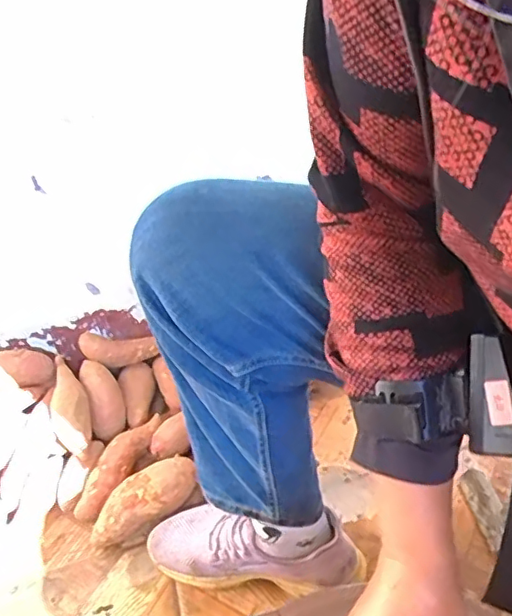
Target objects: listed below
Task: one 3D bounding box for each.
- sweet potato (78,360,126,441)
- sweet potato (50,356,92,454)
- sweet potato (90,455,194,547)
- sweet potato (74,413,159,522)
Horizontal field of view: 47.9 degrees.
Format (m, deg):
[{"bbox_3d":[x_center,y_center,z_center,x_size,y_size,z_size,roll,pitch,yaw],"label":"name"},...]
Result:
[{"bbox_3d":[-0.224,0.130,0.843,0.049,0.049,0.119,-18,74,-12],"label":"sweet potato"},{"bbox_3d":[-0.266,0.130,0.819,0.053,0.049,0.148,-17,61,-11],"label":"sweet potato"},{"bbox_3d":[-0.147,0.250,0.743,0.152,0.050,0.053,-36,46,-11],"label":"sweet potato"},{"bbox_3d":[-0.192,0.213,0.798,0.045,0.038,0.164,8,43,22],"label":"sweet potato"}]

